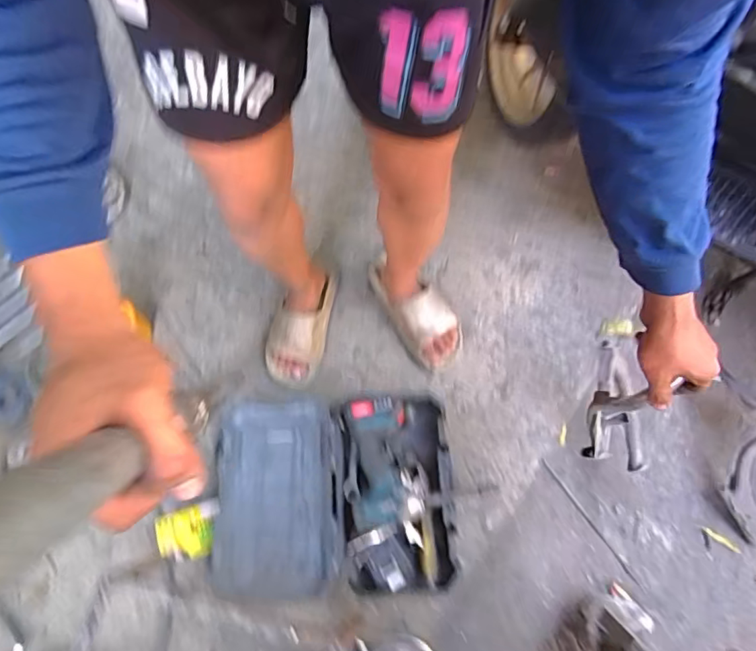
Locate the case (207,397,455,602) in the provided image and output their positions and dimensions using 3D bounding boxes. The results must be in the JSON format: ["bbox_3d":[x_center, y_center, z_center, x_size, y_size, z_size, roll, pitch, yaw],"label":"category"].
[{"bbox_3d":[-0.082,0.322,1.029,0.446,0.109,0.372,-1,68,2],"label":"case"}]

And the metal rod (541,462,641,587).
[{"bbox_3d":[0.417,0.383,1.036,0.012,0.009,0.279,-32,70,-10],"label":"metal rod"}]

